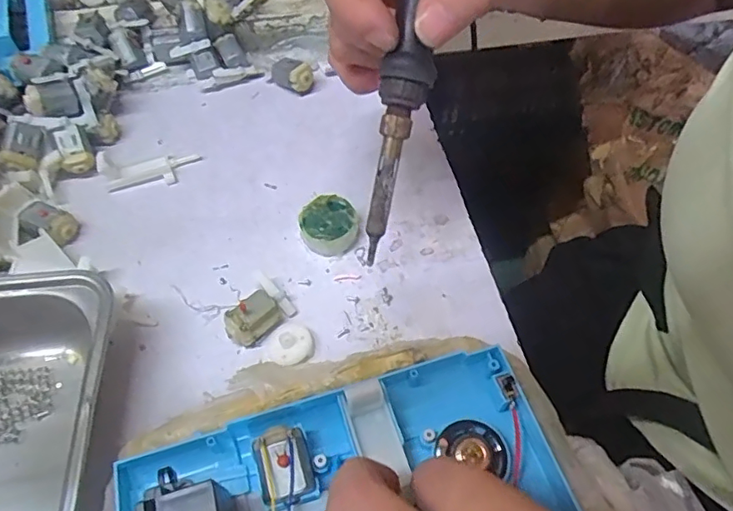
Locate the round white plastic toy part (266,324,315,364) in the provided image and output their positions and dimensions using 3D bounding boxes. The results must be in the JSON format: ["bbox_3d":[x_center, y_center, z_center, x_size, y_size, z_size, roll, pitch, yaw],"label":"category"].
[{"bbox_3d":[-0.039,0.045,0.278,0.023,0.006,0.021,1,56,-2],"label":"round white plastic toy part"}]

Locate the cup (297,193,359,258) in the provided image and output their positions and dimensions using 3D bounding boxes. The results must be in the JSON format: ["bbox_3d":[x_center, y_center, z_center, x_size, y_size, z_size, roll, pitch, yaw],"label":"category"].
[{"bbox_3d":[-0.022,-0.017,0.314,0.032,0.017,0.030,1,56,-2],"label":"cup"}]

